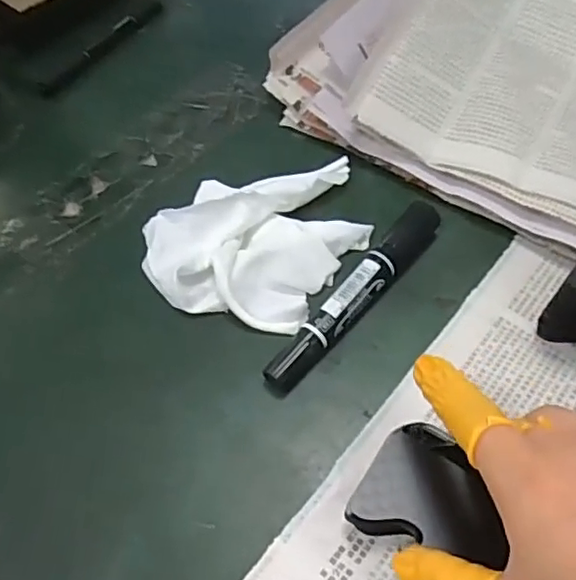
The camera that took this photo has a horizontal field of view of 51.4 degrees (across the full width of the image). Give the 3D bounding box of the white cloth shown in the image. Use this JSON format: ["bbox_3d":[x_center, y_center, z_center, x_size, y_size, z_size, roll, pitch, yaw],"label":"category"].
[{"bbox_3d":[-0.014,-0.040,0.358,0.106,0.029,0.134,27,62,21],"label":"white cloth"}]

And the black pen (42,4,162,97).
[{"bbox_3d":[-0.151,-0.204,0.492,0.014,0.012,0.133,31,64,22],"label":"black pen"}]

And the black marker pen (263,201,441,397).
[{"bbox_3d":[0.039,0.001,0.336,0.018,0.019,0.142,35,65,24],"label":"black marker pen"}]

